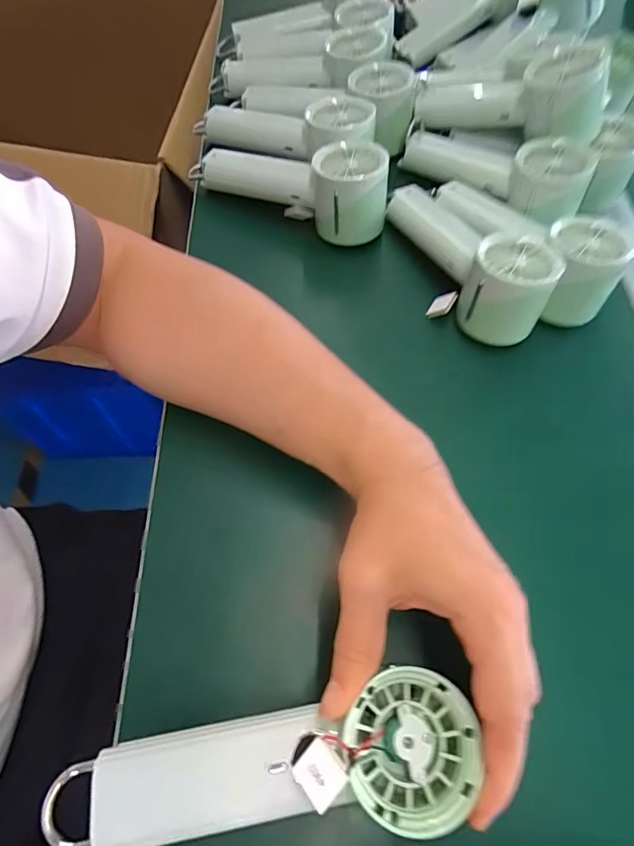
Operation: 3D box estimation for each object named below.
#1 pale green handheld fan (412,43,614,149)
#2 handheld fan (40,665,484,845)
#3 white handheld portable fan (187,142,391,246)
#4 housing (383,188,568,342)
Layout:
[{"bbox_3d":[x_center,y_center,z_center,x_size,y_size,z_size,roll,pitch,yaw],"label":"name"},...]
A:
[{"bbox_3d":[0.170,-0.291,0.426,0.065,0.065,0.168,-38,46,-20],"label":"pale green handheld fan"},{"bbox_3d":[-0.023,0.158,0.211,0.189,0.027,0.056,-10,63,0],"label":"handheld fan"},{"bbox_3d":[-0.027,-0.224,0.418,0.190,0.067,0.060,28,65,12],"label":"white handheld portable fan"},{"bbox_3d":[0.125,-0.148,0.379,0.062,0.058,0.169,-19,65,-12],"label":"housing"}]

